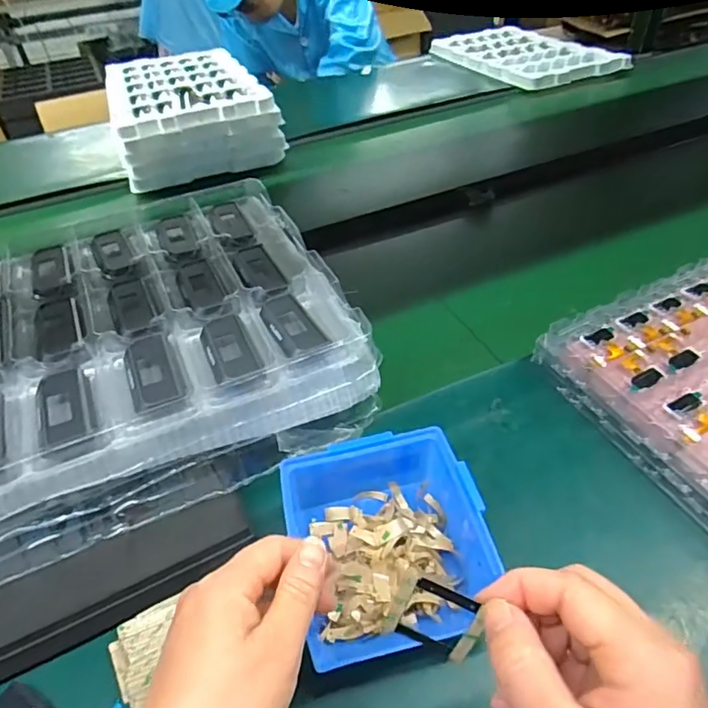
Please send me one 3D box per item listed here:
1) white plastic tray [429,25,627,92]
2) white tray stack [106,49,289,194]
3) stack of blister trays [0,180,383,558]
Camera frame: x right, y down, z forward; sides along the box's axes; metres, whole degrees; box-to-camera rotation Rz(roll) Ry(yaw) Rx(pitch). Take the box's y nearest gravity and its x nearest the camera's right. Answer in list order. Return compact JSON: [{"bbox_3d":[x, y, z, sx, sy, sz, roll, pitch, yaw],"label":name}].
[{"bbox_3d":[0.374,-0.691,1.240,0.251,0.033,0.453,-18,45,-14],"label":"white plastic tray"},{"bbox_3d":[-0.306,-0.452,0.988,0.244,0.099,0.436,-18,45,-14],"label":"white tray stack"},{"bbox_3d":[-0.268,0.016,0.456,0.512,0.081,0.311,-20,45,-16],"label":"stack of blister trays"}]

